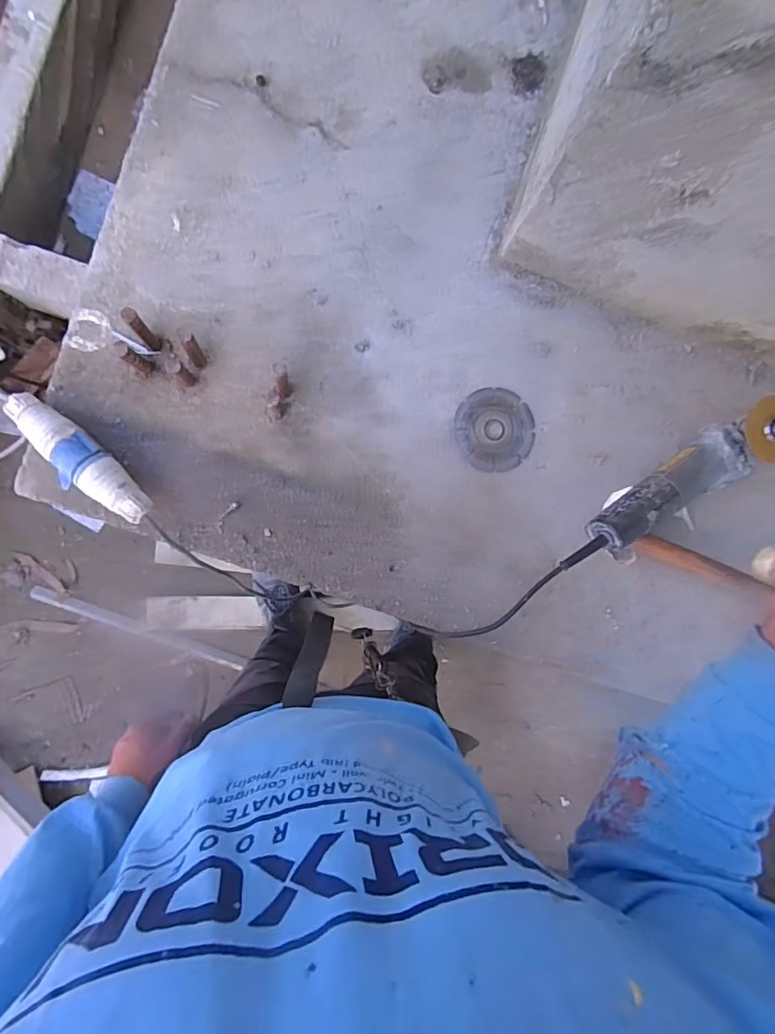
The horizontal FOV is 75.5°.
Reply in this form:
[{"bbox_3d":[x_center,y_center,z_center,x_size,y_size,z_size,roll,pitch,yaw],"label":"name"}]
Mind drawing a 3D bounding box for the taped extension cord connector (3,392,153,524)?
[{"bbox_3d":[-0.356,-0.065,0.577,0.198,0.053,0.062,42,87,-5],"label":"taped extension cord connector"}]

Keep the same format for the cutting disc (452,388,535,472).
[{"bbox_3d":[0.137,-0.110,0.636,0.099,0.004,0.101,0,91,-4],"label":"cutting disc"}]

